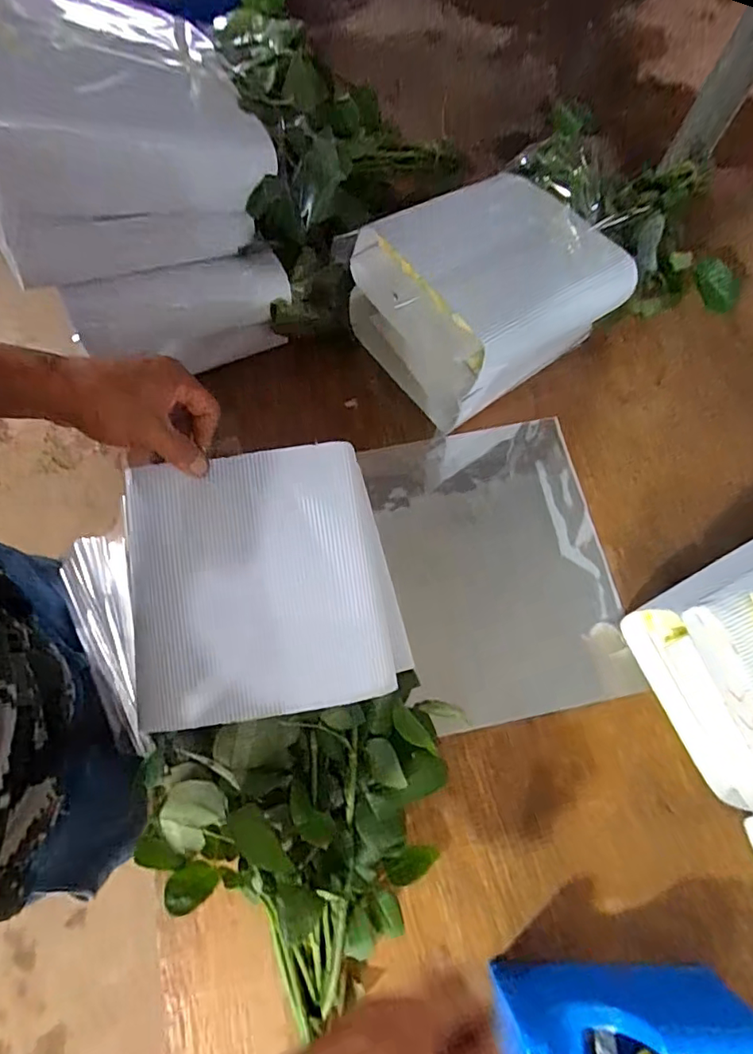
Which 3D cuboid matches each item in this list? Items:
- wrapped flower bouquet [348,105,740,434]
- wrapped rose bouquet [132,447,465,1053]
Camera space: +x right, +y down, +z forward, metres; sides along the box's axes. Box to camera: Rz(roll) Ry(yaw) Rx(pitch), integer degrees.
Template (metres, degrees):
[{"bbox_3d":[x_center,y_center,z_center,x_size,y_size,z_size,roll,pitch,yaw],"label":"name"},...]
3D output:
[{"bbox_3d":[0.185,-0.259,0.596,0.386,0.166,0.188,-22,74,-8],"label":"wrapped flower bouquet"},{"bbox_3d":[-0.079,0.162,0.432,0.244,0.143,0.429,1,72,0],"label":"wrapped rose bouquet"}]

